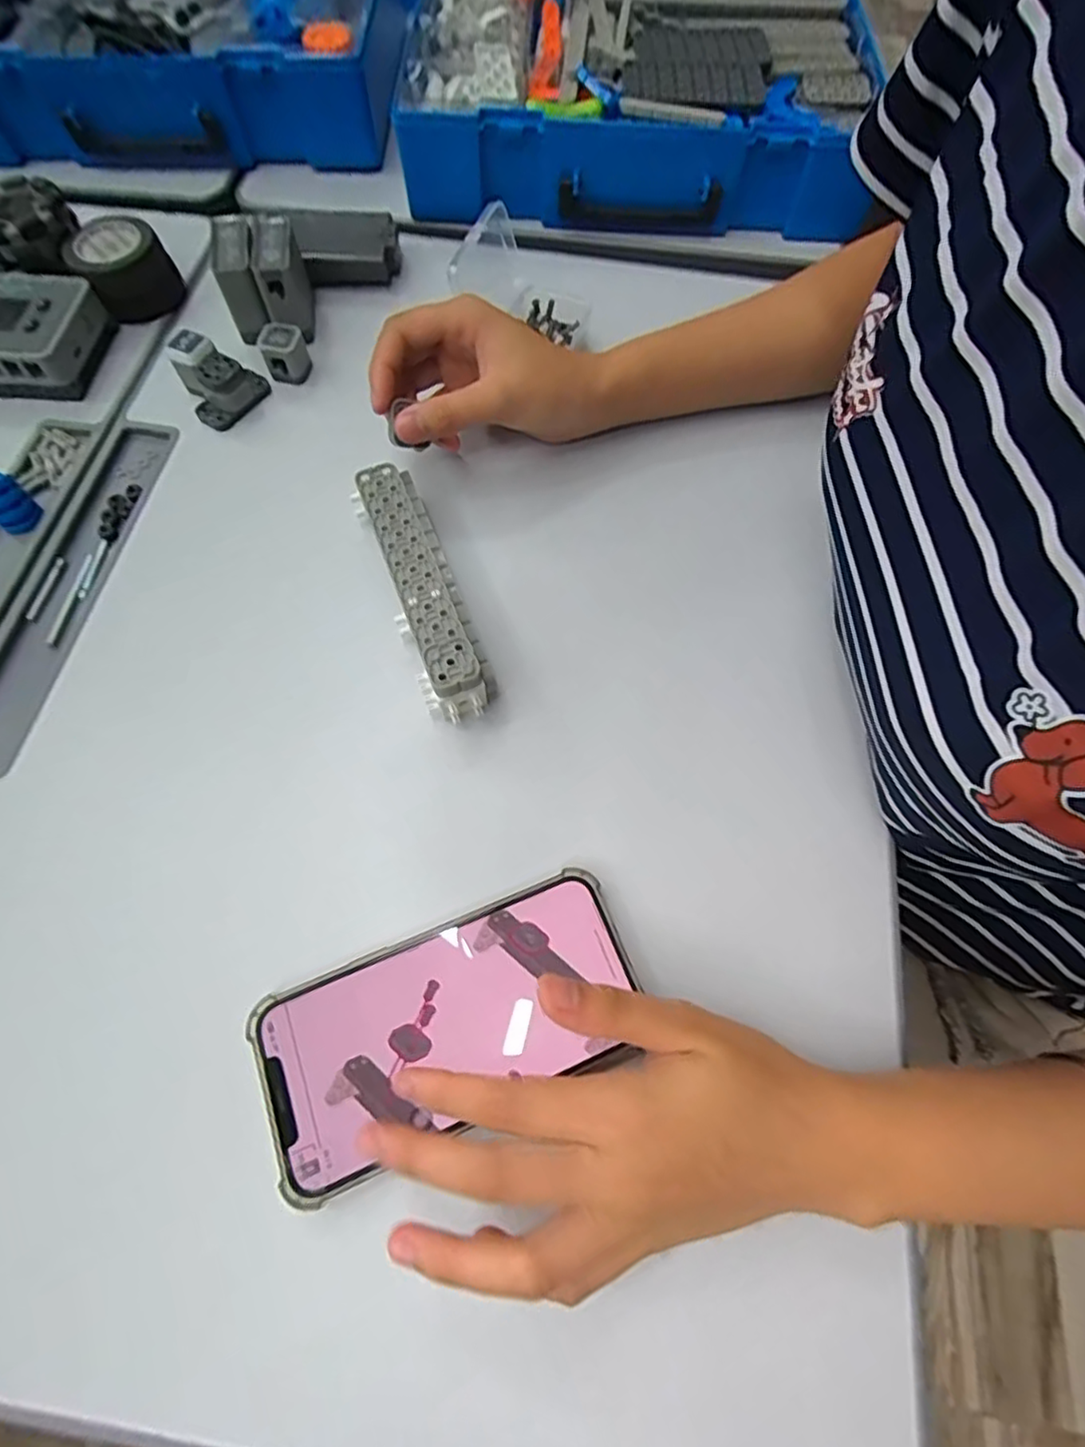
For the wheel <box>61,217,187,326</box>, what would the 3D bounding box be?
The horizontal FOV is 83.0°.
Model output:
[{"bbox_3d":[-0.291,-0.318,0.430,0.060,0.040,0.060,1,68,-3],"label":"wheel"}]

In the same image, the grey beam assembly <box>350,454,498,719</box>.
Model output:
[{"bbox_3d":[-0.067,-0.075,0.339,0.040,0.036,0.158,-19,70,-11],"label":"grey beam assembly"}]

